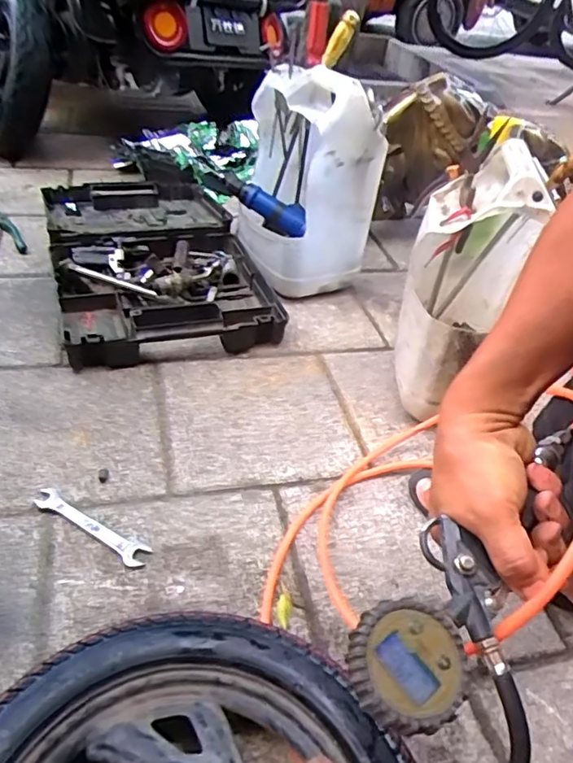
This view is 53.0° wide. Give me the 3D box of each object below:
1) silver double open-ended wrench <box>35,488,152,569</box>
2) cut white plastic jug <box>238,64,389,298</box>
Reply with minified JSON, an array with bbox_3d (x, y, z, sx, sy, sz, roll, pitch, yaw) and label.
[{"bbox_3d":[-0.205,0.151,0.603,0.141,0.007,0.027,24,42,20],"label":"silver double open-ended wrench"},{"bbox_3d":[0.023,-0.341,0.988,0.179,0.331,0.231,-17,45,-27],"label":"cut white plastic jug"}]

